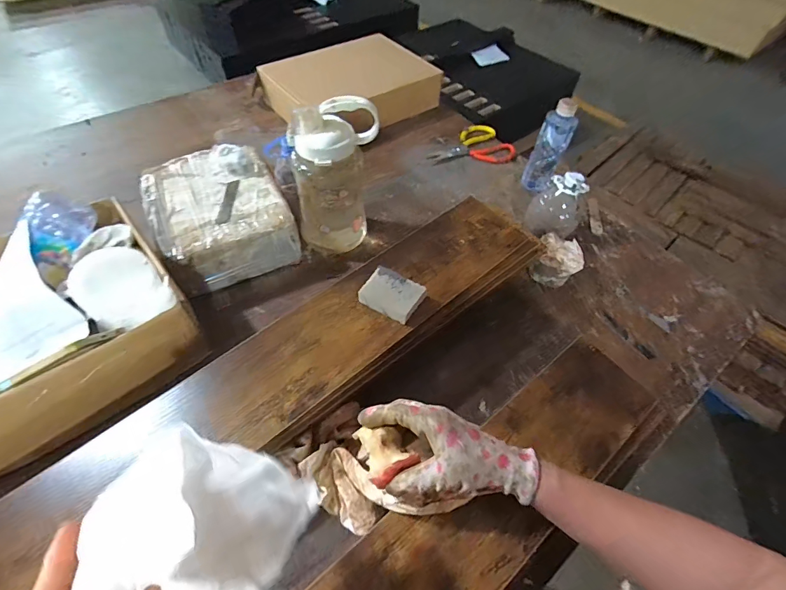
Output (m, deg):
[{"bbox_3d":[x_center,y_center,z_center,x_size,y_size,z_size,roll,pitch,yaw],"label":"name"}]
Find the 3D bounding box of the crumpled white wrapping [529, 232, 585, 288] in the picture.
[{"bbox_3d":[0.283,-0.056,0.672,0.074,0.057,0.077,24,57,14],"label":"crumpled white wrapping"}]

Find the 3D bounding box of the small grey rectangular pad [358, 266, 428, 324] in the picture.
[{"bbox_3d":[0.000,-0.001,0.498,0.073,0.021,0.052,28,58,16],"label":"small grey rectangular pad"}]

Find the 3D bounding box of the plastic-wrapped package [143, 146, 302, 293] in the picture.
[{"bbox_3d":[-0.289,-0.140,0.656,0.207,0.115,0.221,-24,59,-19],"label":"plastic-wrapped package"}]

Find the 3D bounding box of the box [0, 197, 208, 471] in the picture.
[{"bbox_3d":[-0.470,0.036,0.488,0.355,0.167,0.264,-34,63,-24],"label":"box"}]

